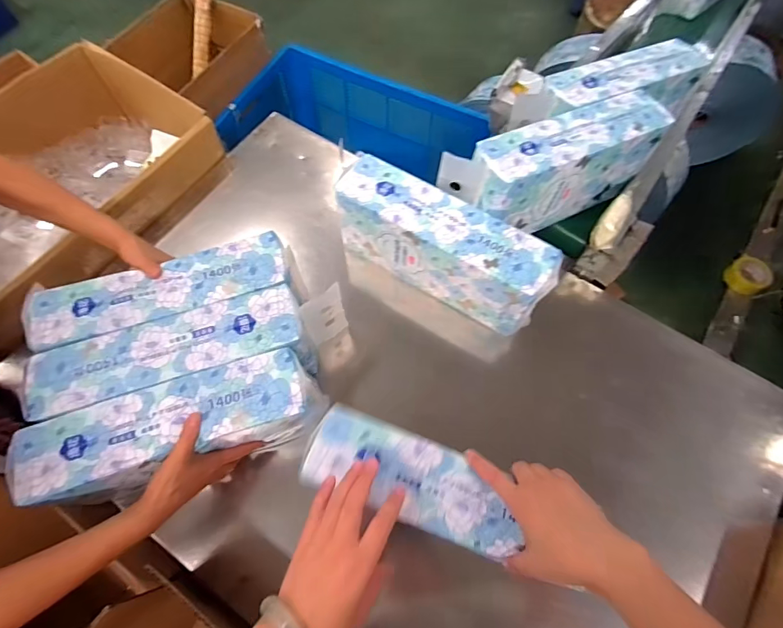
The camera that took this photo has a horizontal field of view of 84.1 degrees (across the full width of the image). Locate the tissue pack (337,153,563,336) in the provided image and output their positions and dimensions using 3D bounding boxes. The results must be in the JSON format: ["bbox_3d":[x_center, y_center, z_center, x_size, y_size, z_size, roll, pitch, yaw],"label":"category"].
[{"bbox_3d":[0.080,-0.106,0.693,0.335,0.139,0.091,30,71,12],"label":"tissue pack"}]

